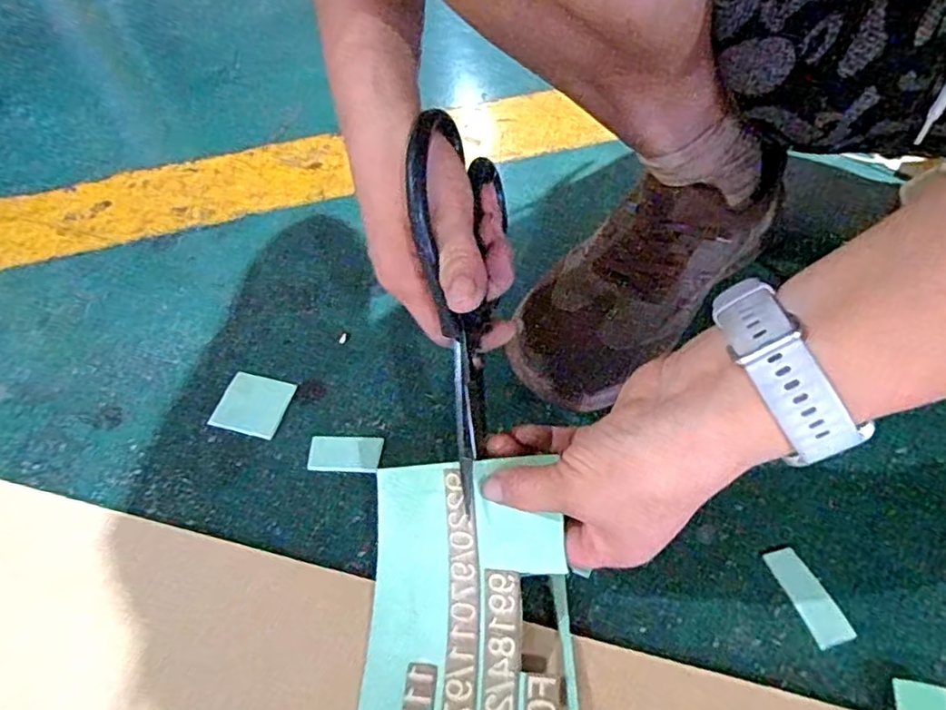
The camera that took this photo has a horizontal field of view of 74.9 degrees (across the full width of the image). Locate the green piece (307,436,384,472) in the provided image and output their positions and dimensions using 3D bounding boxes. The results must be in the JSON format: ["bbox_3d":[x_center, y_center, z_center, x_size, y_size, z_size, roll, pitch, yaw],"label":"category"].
[{"bbox_3d":[-0.080,0.061,0.384,0.044,0.004,0.023,0,50,5],"label":"green piece"}]

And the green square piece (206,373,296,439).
[{"bbox_3d":[-0.148,0.032,0.414,0.047,0.004,0.044,10,52,12],"label":"green square piece"}]

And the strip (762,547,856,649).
[{"bbox_3d":[0.171,0.122,0.315,0.019,0.004,0.048,-21,51,-2],"label":"strip"}]

